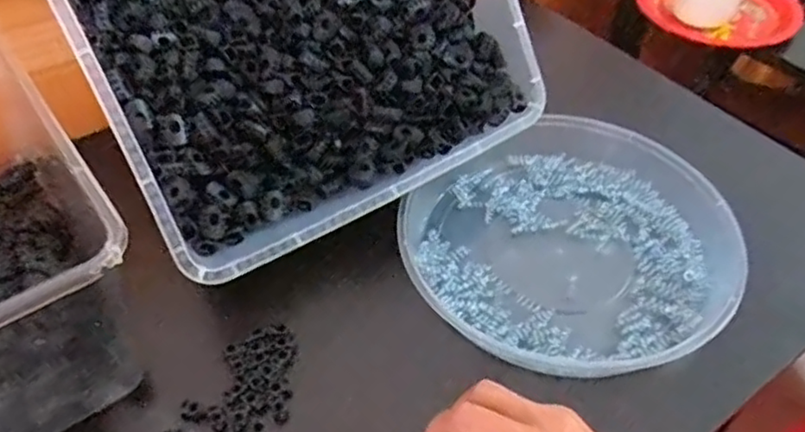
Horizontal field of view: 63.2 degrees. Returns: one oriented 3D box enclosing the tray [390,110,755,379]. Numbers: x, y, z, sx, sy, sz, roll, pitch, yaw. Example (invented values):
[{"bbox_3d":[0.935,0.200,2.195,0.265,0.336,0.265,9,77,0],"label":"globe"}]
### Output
[{"bbox_3d":[0.120,0.016,0.475,0.228,0.040,0.216,0,48,0],"label":"tray"}]

